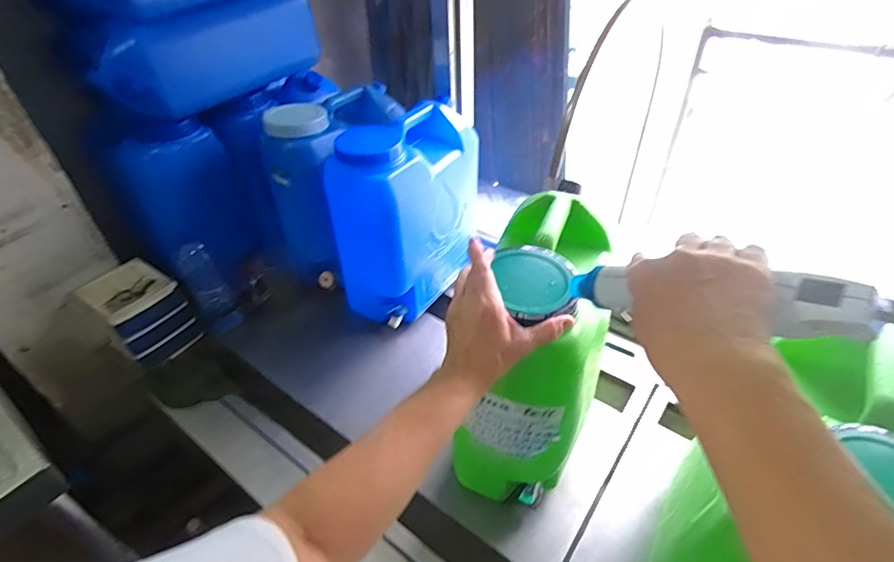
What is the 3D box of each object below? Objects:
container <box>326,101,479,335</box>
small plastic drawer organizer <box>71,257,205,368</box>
[{"bbox_3d":[-0.078,-0.157,1.034,0.173,0.371,0.333,24,48,27],"label":"container"},{"bbox_3d":[-0.659,0.072,1.033,0.158,0.157,0.140,24,48,27],"label":"small plastic drawer organizer"}]

